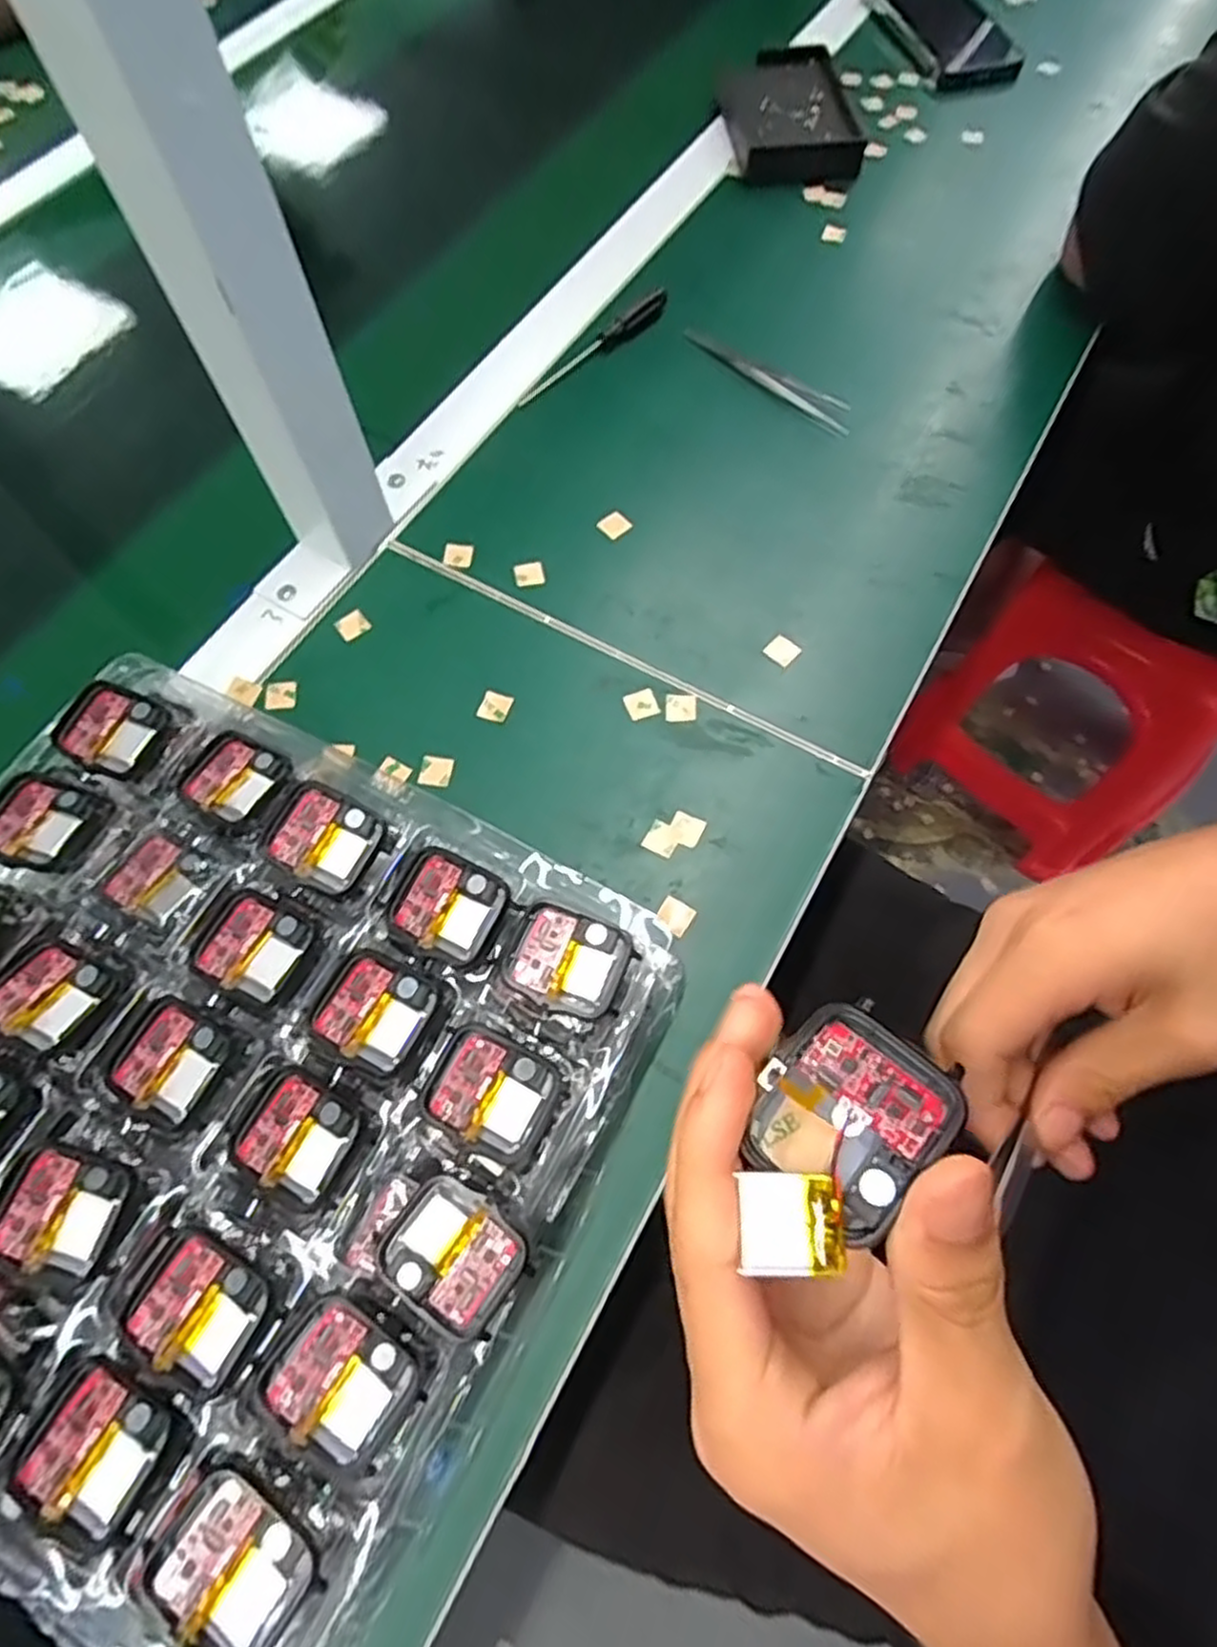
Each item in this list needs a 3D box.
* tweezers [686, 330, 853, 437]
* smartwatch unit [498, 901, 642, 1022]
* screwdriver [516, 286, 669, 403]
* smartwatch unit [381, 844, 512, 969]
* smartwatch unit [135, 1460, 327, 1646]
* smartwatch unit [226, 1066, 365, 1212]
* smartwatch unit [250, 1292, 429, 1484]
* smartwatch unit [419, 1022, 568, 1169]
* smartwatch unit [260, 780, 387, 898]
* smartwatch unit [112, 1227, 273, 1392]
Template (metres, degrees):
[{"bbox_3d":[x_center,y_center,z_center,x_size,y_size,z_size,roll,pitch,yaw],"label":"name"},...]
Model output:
[{"bbox_3d":[0.101,-0.288,0.484,0.130,0.015,0.013,42,72,16],"label":"tweezers"},{"bbox_3d":[-0.014,0.050,0.279,0.042,0.006,0.035,19,68,9],"label":"smartwatch unit"},{"bbox_3d":[-0.011,-0.309,0.489,0.128,0.016,0.010,-42,73,-17],"label":"screwdriver"},{"bbox_3d":[-0.062,0.030,0.285,0.041,0.008,0.036,27,70,12],"label":"smartwatch unit"},{"bbox_3d":[-0.107,0.212,0.216,0.044,0.008,0.036,32,71,14],"label":"smartwatch unit"},{"bbox_3d":[-0.107,0.107,0.260,0.040,0.004,0.036,28,70,12],"label":"smartwatch unit"},{"bbox_3d":[-0.082,0.173,0.234,0.043,0.011,0.036,32,71,14],"label":"smartwatch unit"},{"bbox_3d":[-0.040,0.095,0.265,0.043,0.010,0.036,26,70,12],"label":"smartwatch unit"},{"bbox_3d":[-0.113,0.005,0.298,0.039,0.007,0.035,25,69,11],"label":"smartwatch unit"},{"bbox_3d":[-0.131,0.152,0.239,0.042,0.004,0.034,25,69,11],"label":"smartwatch unit"}]

